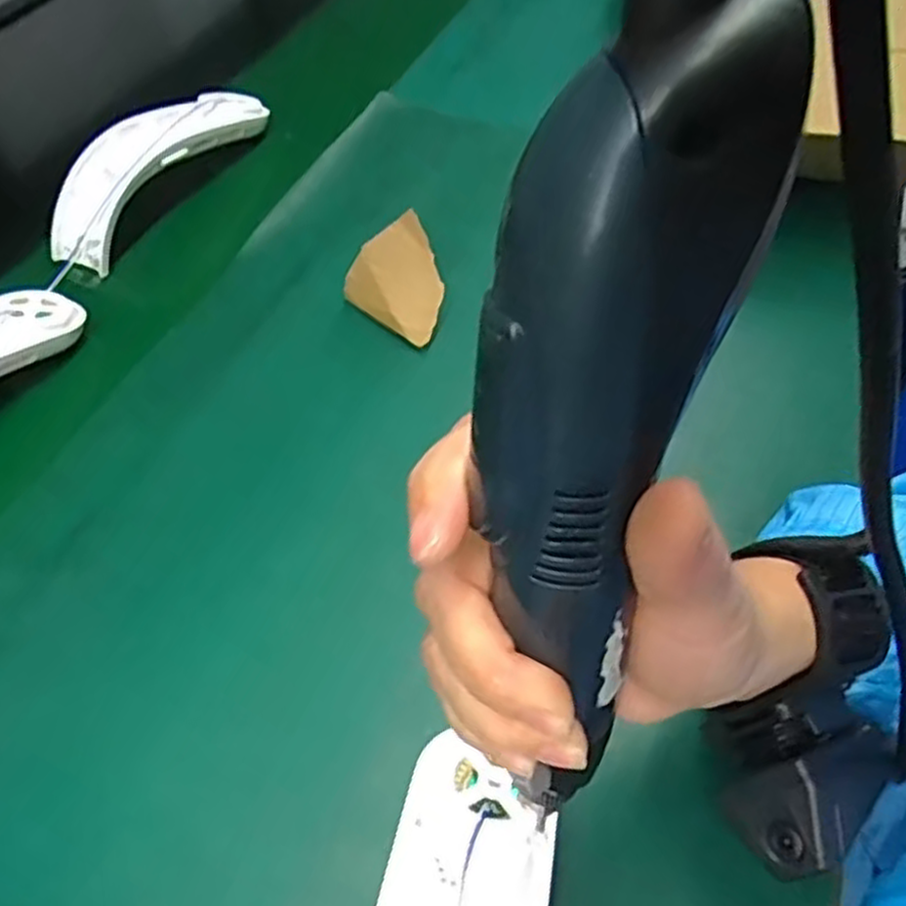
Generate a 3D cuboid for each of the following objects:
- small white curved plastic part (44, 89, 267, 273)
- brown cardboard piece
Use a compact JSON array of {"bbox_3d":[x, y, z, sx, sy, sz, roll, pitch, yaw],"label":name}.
[{"bbox_3d":[-0.209,-0.202,0.528,0.064,0.041,0.182,25,56,18],"label":"small white curved plastic part"},{"bbox_3d":[-0.030,-0.103,0.438,0.065,0.062,0.006,33,24,18],"label":"brown cardboard piece"}]

